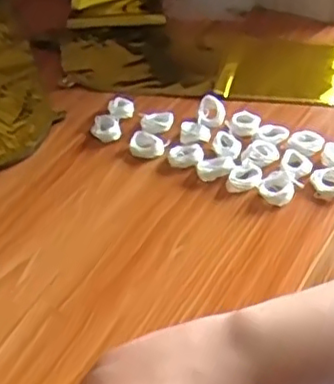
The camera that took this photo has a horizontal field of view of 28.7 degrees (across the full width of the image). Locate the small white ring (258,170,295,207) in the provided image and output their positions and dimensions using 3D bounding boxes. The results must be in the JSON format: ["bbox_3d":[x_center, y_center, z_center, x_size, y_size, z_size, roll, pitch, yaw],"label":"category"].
[{"bbox_3d":[0.093,-0.005,0.542,0.028,0.008,0.031,27,51,29],"label":"small white ring"}]

